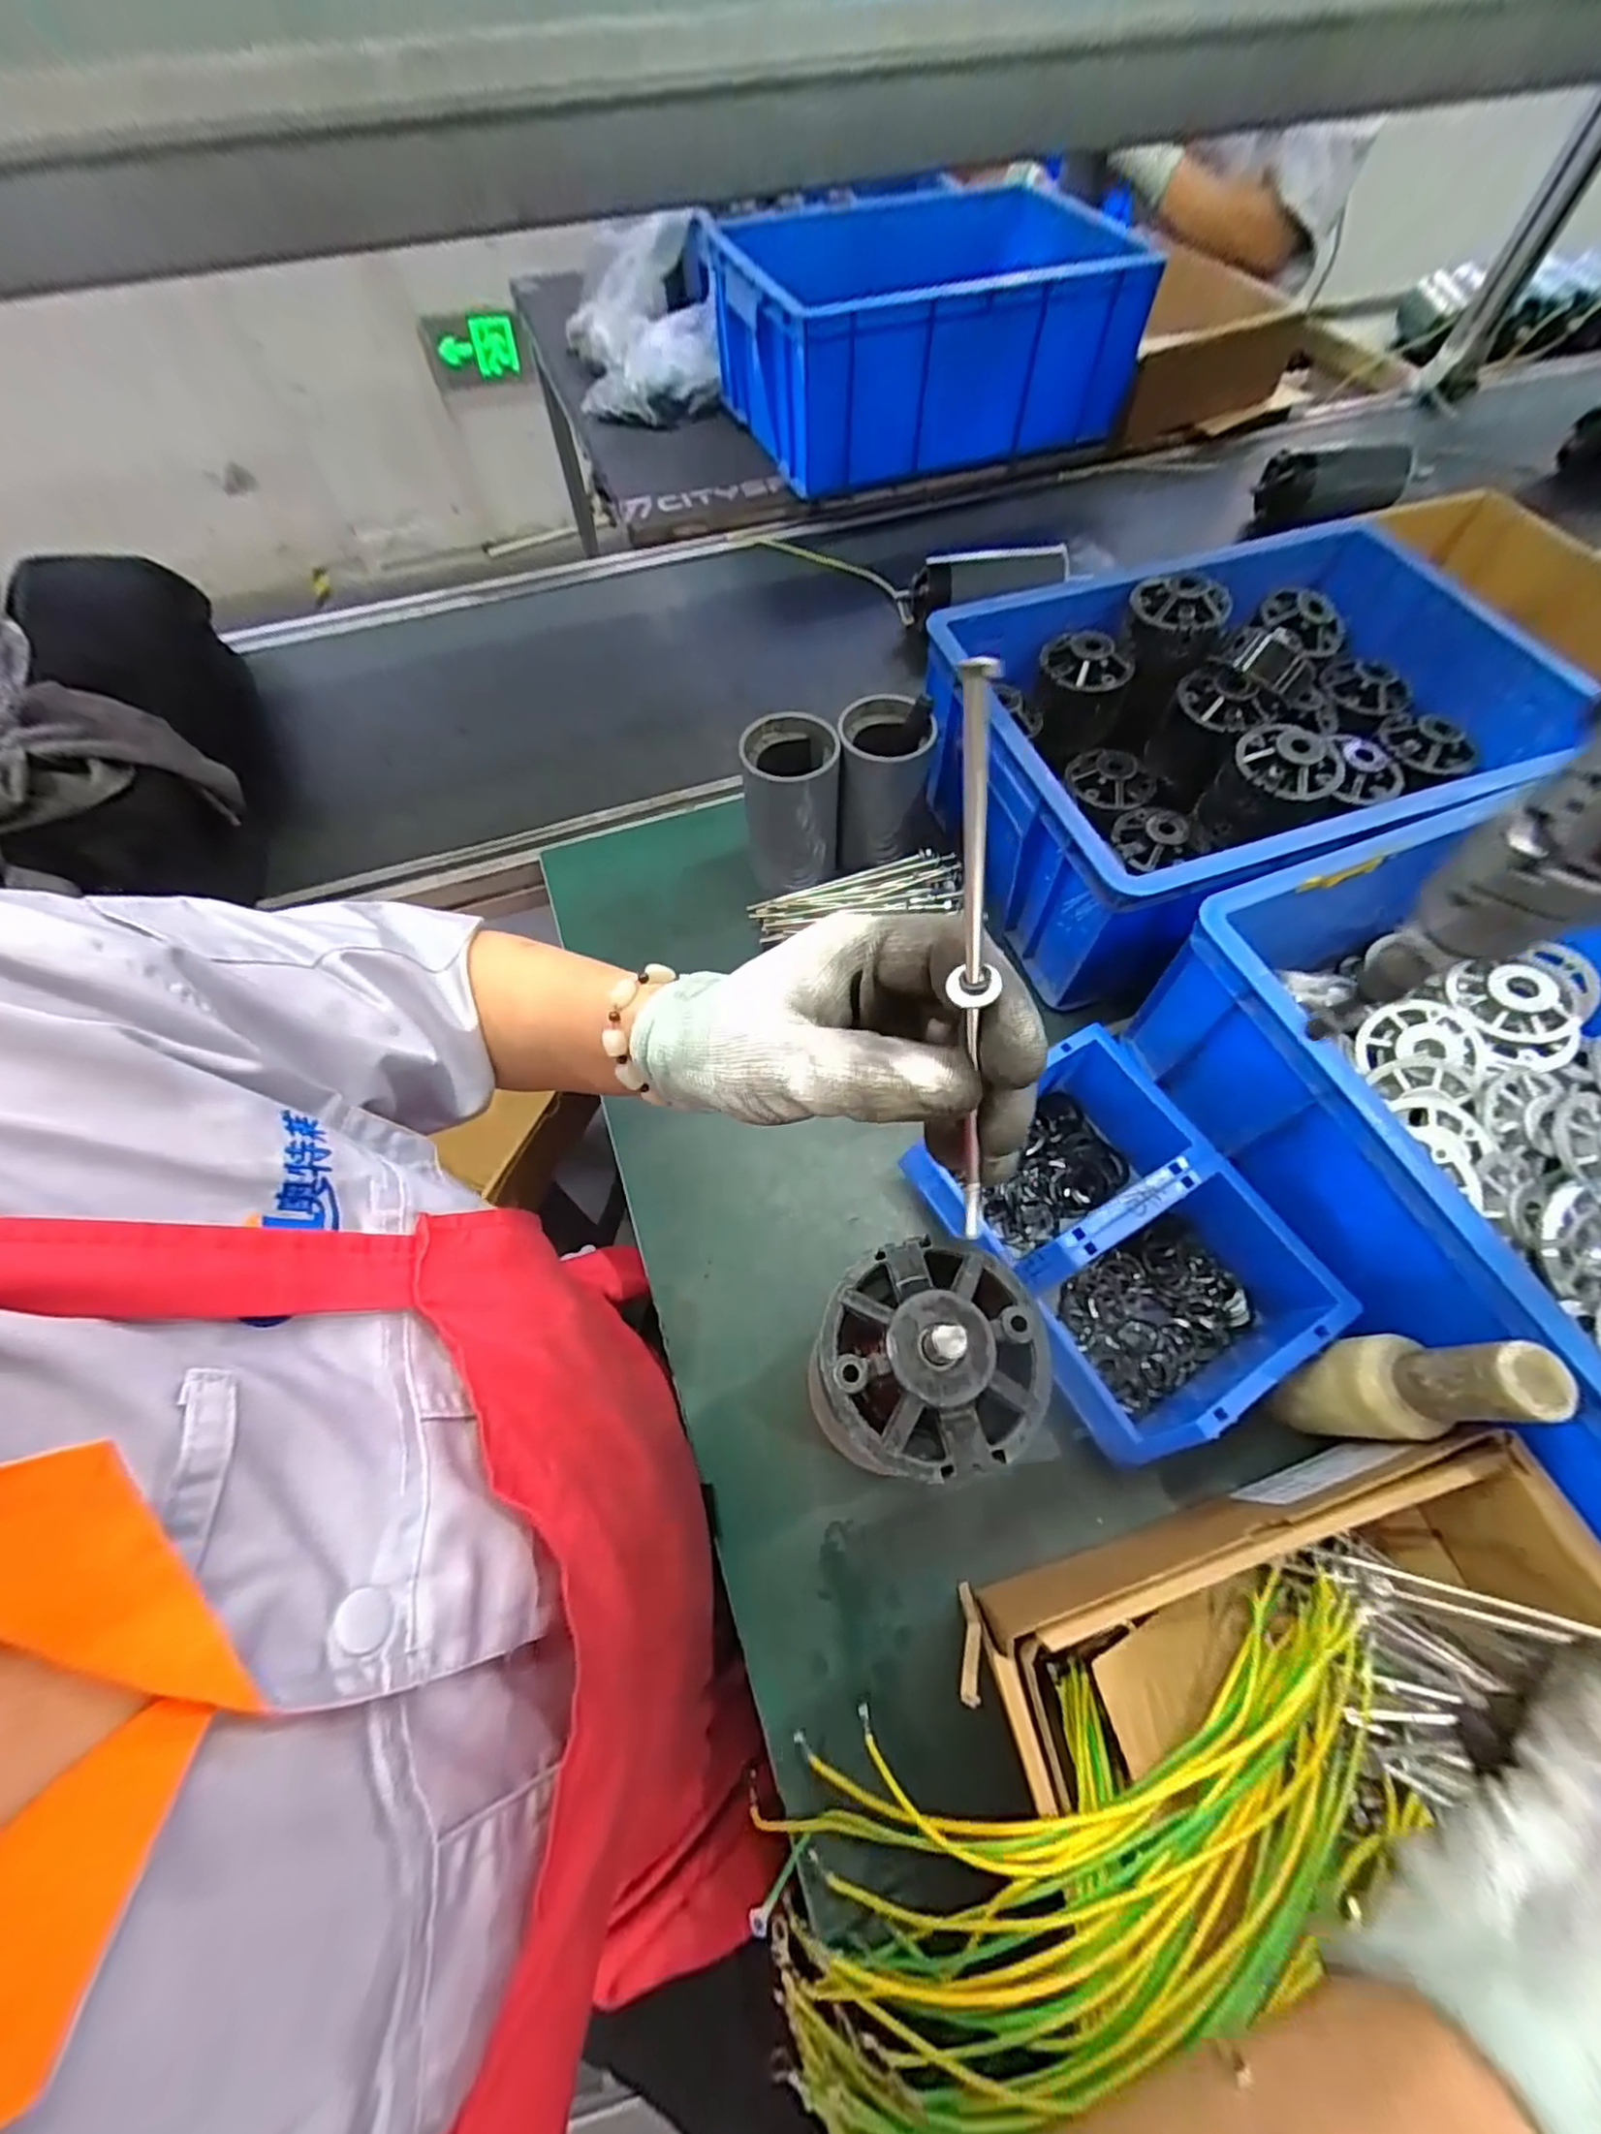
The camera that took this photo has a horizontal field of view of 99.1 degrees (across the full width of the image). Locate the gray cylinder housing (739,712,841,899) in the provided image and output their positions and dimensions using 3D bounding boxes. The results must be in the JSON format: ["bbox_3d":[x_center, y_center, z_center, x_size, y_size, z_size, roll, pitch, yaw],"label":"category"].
[{"bbox_3d":[-0.008,-0.213,0.573,0.075,0.137,0.073,-4,63,-1],"label":"gray cylinder housing"}]

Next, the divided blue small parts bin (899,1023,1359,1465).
[{"bbox_3d":[0.194,0.098,0.426,0.163,0.069,0.214,-24,65,-11],"label":"divided blue small parts bin"}]

